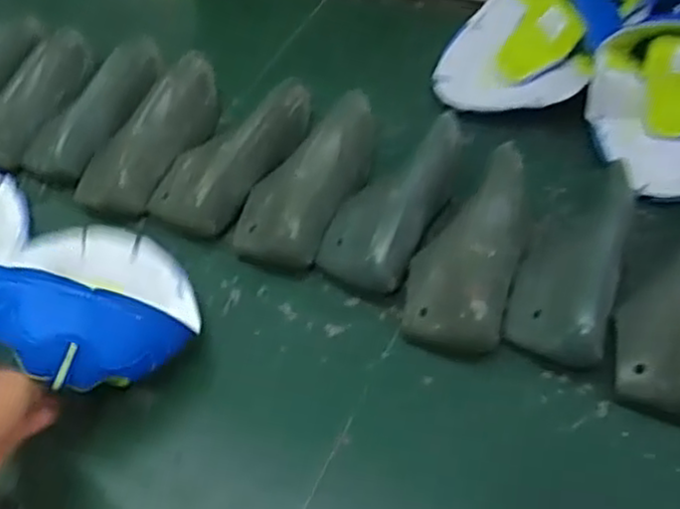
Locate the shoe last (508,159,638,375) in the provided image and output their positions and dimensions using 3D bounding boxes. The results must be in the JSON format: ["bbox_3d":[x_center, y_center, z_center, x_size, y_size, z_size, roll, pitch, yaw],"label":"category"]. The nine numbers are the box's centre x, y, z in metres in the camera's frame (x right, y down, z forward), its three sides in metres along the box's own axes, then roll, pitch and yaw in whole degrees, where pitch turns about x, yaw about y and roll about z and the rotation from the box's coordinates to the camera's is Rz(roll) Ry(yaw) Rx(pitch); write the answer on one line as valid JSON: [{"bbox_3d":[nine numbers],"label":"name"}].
[{"bbox_3d":[0.213,0.003,0.649,0.095,0.070,0.200,14,54,14],"label":"shoe last"}]

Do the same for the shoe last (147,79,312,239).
[{"bbox_3d":[-0.105,-0.104,0.772,0.104,0.063,0.213,23,56,20],"label":"shoe last"}]

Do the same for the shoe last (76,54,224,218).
[{"bbox_3d":[-0.204,-0.133,0.795,0.082,0.068,0.212,20,56,19],"label":"shoe last"}]

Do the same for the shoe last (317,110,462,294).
[{"bbox_3d":[0.056,-0.057,0.712,0.089,0.073,0.209,19,55,17],"label":"shoe last"}]

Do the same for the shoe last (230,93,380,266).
[{"bbox_3d":[-0.027,-0.080,0.739,0.091,0.066,0.211,20,56,19],"label":"shoe last"}]

